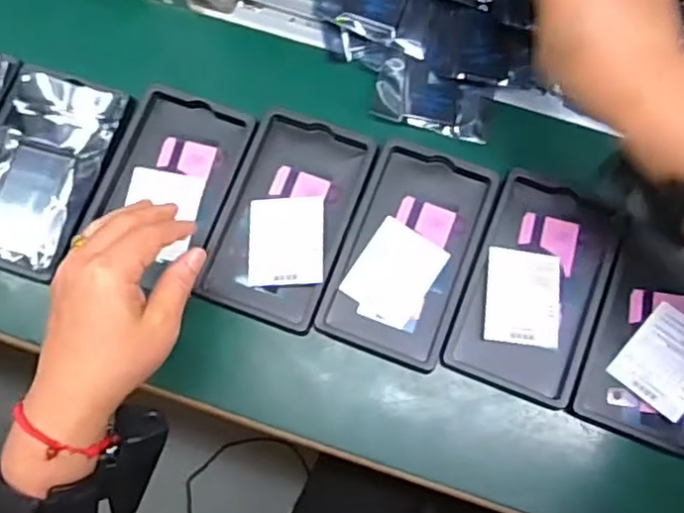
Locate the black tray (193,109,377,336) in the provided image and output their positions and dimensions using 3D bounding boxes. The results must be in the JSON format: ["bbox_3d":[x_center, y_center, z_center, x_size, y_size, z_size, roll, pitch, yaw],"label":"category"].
[{"bbox_3d":[-0.042,-0.029,0.513,0.095,0.026,0.159,19,76,4],"label":"black tray"}]

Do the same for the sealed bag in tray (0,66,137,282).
[{"bbox_3d":[-0.234,-0.066,0.516,0.097,0.014,0.158,20,76,4],"label":"sealed bag in tray"}]

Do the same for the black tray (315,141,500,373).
[{"bbox_3d":[0.051,-0.004,0.504,0.095,0.015,0.158,21,76,4],"label":"black tray"}]

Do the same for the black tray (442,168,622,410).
[{"bbox_3d":[0.143,0.021,0.494,0.093,0.011,0.158,20,76,4],"label":"black tray"}]

